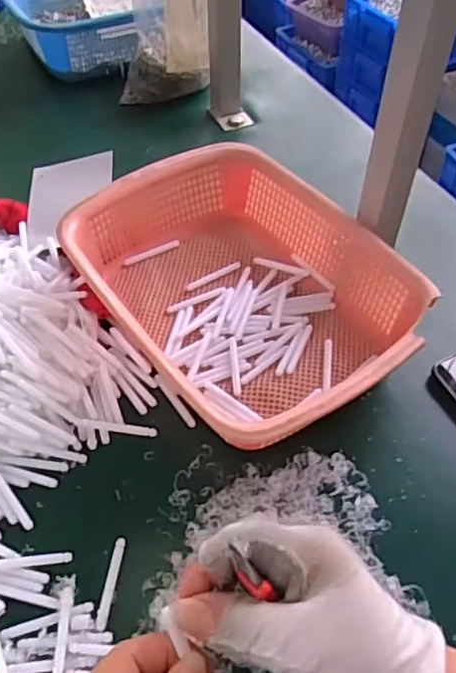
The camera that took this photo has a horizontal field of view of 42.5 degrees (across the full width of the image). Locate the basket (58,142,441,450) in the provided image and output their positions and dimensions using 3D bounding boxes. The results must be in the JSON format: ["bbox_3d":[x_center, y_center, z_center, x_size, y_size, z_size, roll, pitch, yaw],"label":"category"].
[{"bbox_3d":[0.011,-0.038,0.510,0.213,0.082,0.289,-31,57,-22],"label":"basket"}]

